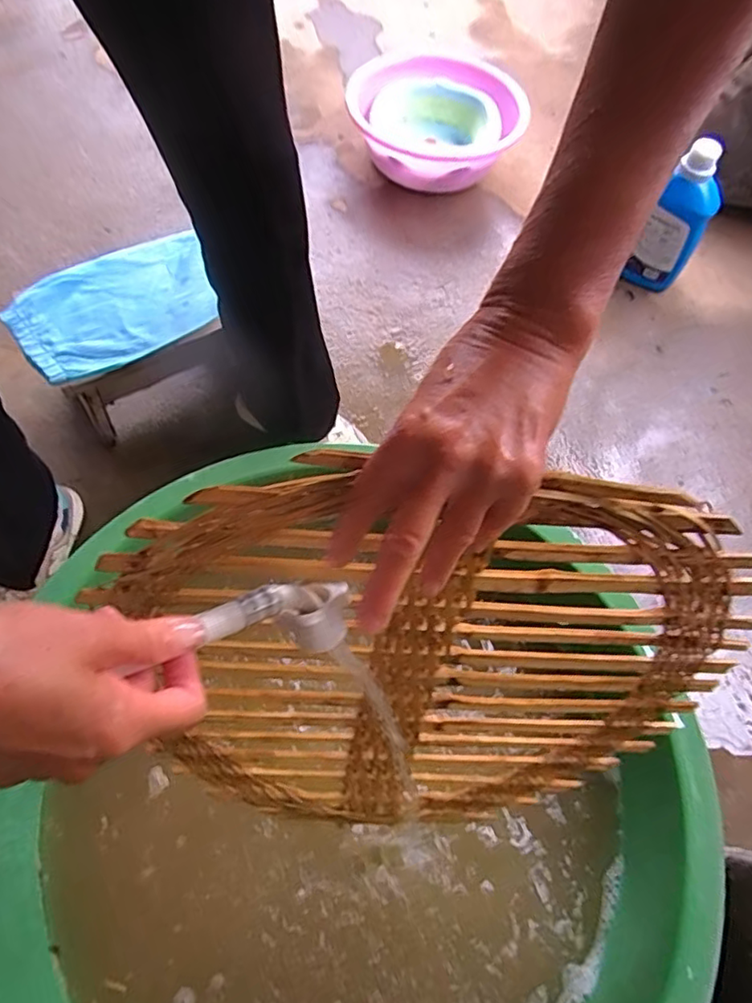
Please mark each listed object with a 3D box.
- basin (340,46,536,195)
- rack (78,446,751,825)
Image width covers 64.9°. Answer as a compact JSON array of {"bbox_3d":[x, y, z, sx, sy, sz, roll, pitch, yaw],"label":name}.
[{"bbox_3d":[0.127,-0.849,1.339,0.378,0.141,0.367,1,61,-2],"label":"basin"},{"bbox_3d":[0.047,0.140,0.448,0.425,0.446,0.027,-1,44,-1],"label":"rack"}]

